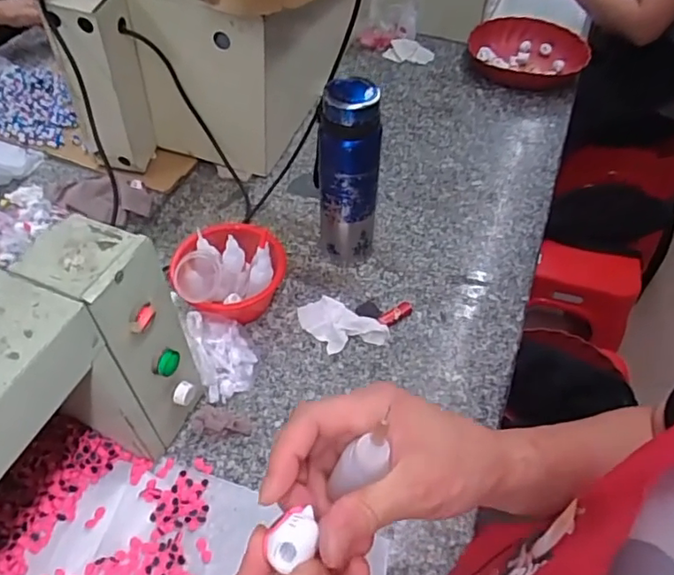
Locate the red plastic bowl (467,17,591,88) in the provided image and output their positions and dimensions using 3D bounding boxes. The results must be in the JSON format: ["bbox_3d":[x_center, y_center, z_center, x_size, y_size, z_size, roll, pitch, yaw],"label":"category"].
[{"bbox_3d":[0.408,-0.500,1.203,0.228,0.055,0.223,-1,49,1],"label":"red plastic bowl"}]

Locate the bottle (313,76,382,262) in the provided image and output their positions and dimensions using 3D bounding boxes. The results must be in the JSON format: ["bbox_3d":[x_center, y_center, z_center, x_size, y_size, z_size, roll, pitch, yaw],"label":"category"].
[{"bbox_3d":[0.013,-0.145,0.770,0.079,0.277,0.072,-3,51,-4],"label":"bottle"}]

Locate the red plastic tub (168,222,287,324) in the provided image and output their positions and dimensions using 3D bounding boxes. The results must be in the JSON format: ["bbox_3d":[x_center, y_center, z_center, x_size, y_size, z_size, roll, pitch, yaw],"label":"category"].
[{"bbox_3d":[-0.146,-0.022,0.769,0.147,0.104,0.142,1,51,-1],"label":"red plastic tub"}]

